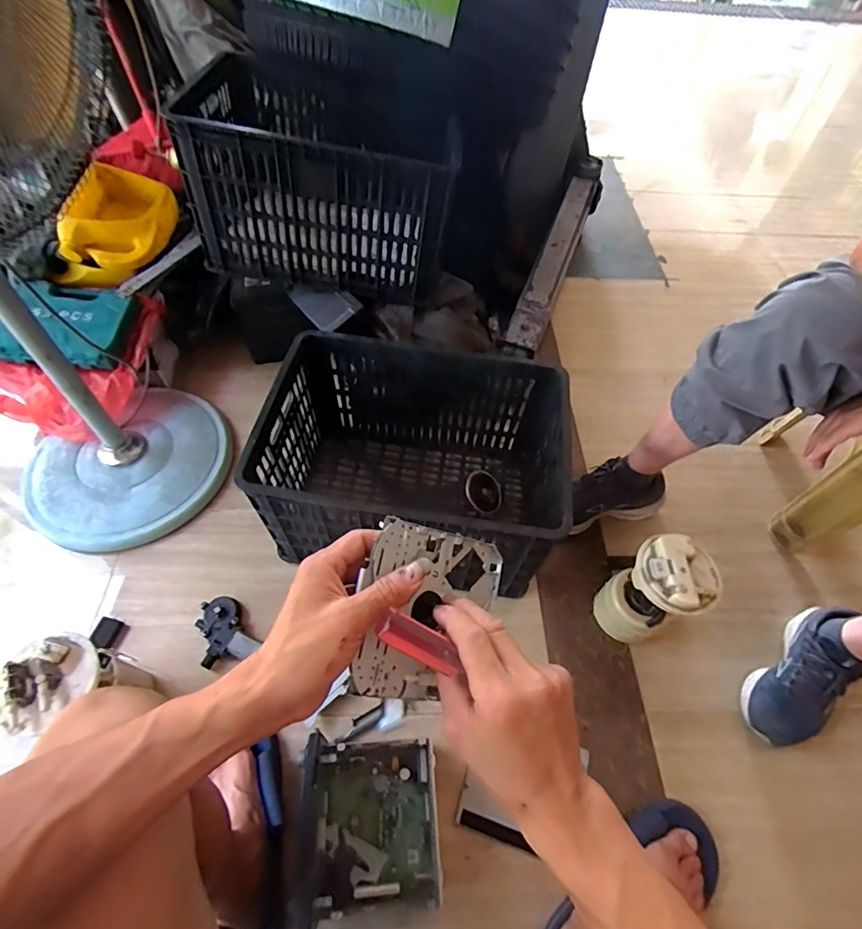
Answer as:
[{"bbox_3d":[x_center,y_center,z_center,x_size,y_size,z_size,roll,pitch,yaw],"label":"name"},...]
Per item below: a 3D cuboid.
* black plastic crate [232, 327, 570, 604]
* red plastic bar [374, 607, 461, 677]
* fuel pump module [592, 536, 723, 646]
[{"bbox_3d":[-0.028,0.000,0.888,0.489,0.283,0.348,8,57,2],"label":"black plastic crate"},{"bbox_3d":[-0.006,0.118,0.312,0.064,0.009,0.021,38,59,-19],"label":"red plastic bar"},{"bbox_3d":[0.360,0.213,0.773,0.110,0.245,0.109,-20,61,-16],"label":"fuel pump module"}]

